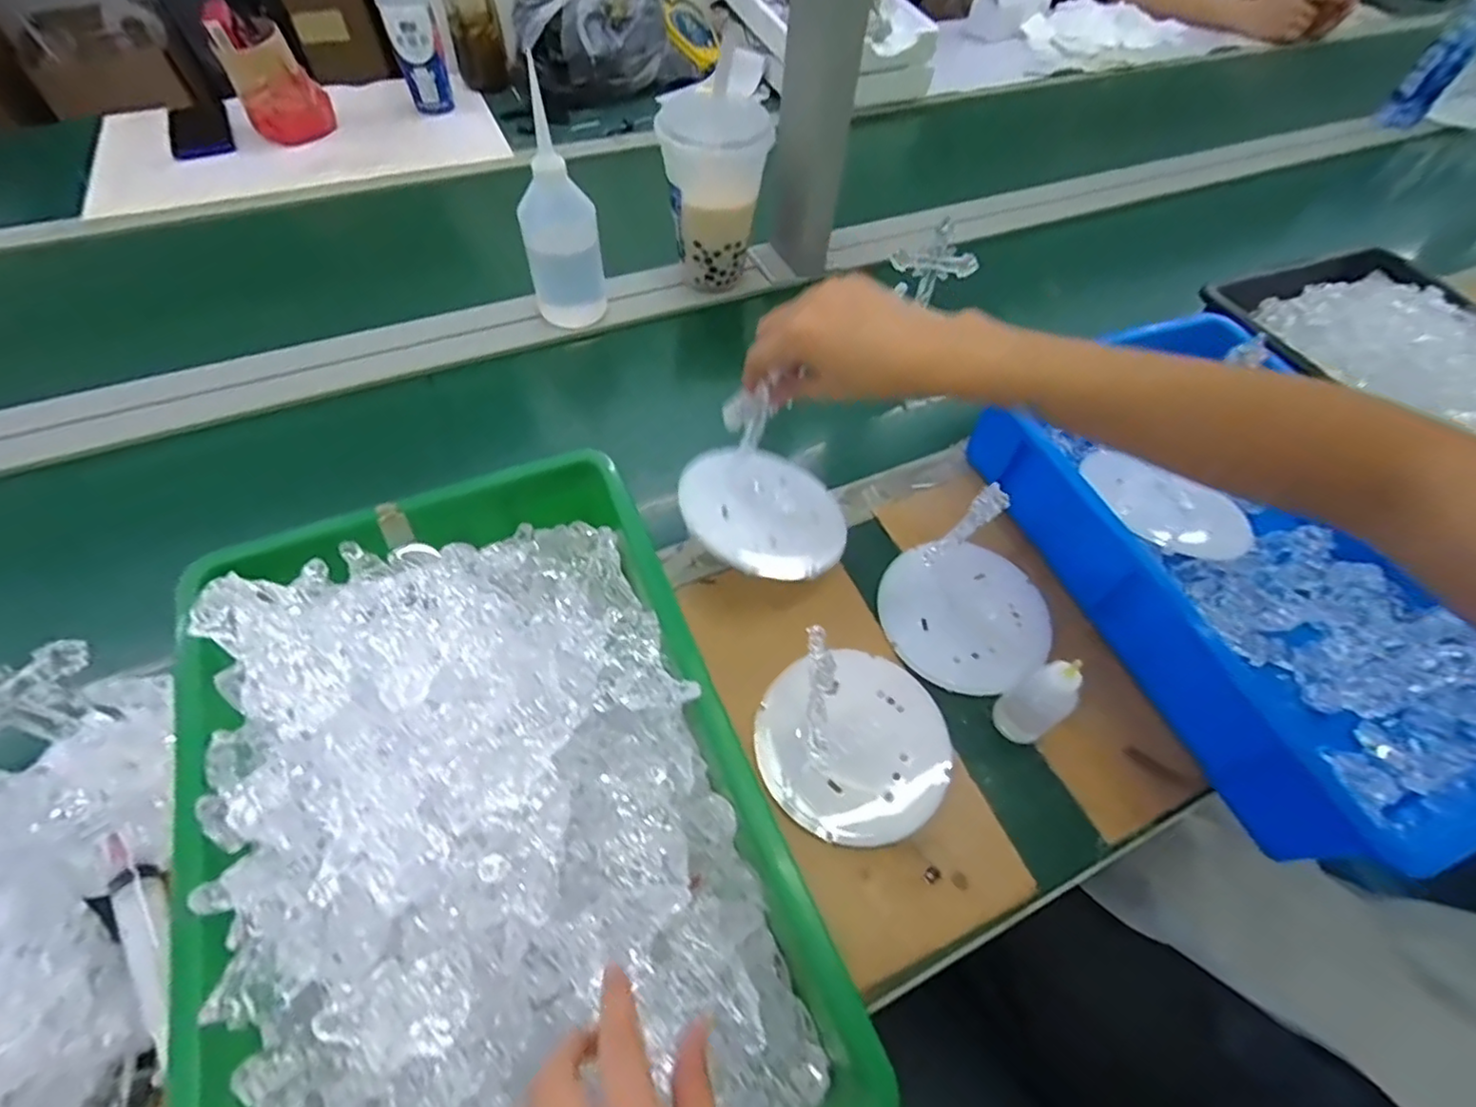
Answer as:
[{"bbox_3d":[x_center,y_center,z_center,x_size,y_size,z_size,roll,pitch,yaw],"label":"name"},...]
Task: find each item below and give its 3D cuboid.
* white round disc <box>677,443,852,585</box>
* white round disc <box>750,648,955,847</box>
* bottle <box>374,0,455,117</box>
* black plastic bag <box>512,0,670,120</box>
[{"bbox_3d":[0.021,-0.031,0.472,0.122,0.007,0.119,9,54,-13],"label":"white round disc"},{"bbox_3d":[0.079,0.128,0.431,0.126,0.014,0.125,1,56,-2],"label":"white round disc"},{"bbox_3d":[-0.455,-0.721,0.888,0.070,0.154,0.054,-18,58,-15],"label":"bottle"},{"bbox_3d":[-0.221,-0.803,0.979,0.238,0.136,0.158,-21,59,-16],"label":"black plastic bag"}]

